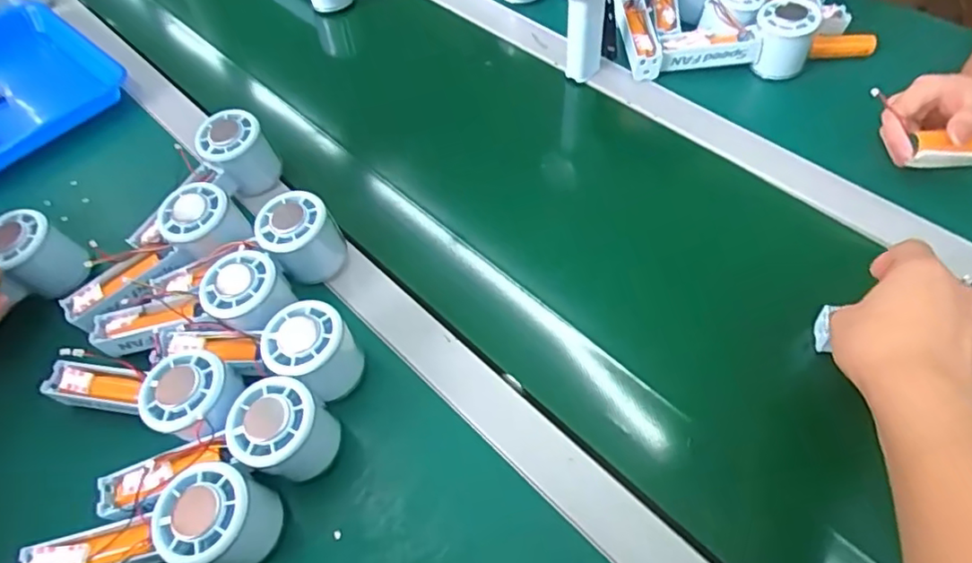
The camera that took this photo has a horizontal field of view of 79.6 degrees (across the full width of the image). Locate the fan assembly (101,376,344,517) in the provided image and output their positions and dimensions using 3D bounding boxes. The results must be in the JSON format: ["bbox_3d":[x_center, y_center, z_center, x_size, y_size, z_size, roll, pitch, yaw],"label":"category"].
[{"bbox_3d":[-0.174,0.118,0.391,0.154,0.067,0.055,-21,55,4],"label":"fan assembly"}]

